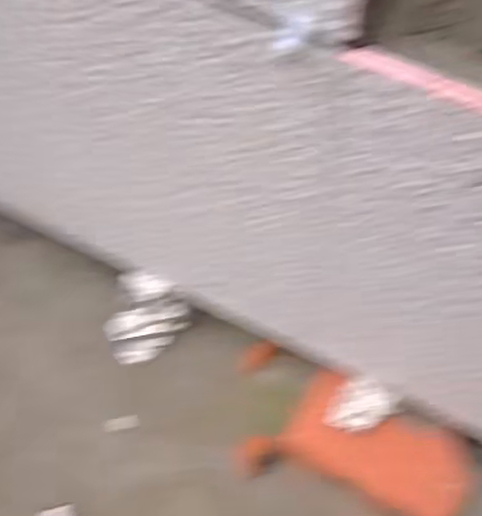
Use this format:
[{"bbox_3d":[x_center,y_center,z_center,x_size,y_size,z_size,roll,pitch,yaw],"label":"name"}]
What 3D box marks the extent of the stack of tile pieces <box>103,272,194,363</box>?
[{"bbox_3d":[-0.075,0.045,0.612,0.070,0.075,0.045,-27,63,-17],"label":"stack of tile pieces"}]

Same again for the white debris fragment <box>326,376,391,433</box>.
[{"bbox_3d":[0.090,0.112,0.547,0.043,0.007,0.043,-1,87,11],"label":"white debris fragment"}]

